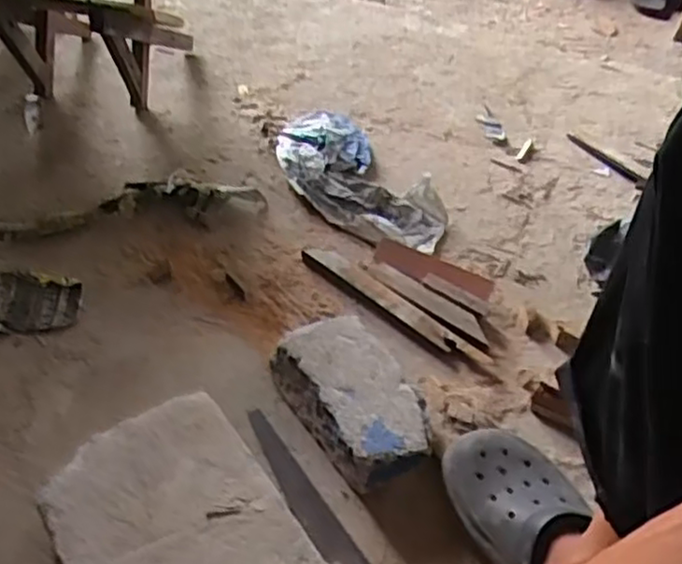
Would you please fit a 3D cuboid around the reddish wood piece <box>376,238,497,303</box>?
[{"bbox_3d":[0.127,-0.017,1.002,0.169,0.020,0.042,18,47,12],"label":"reddish wood piece"}]

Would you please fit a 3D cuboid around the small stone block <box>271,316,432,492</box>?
[{"bbox_3d":[0.016,0.135,0.831,0.115,0.071,0.210,-23,52,-25],"label":"small stone block"}]

